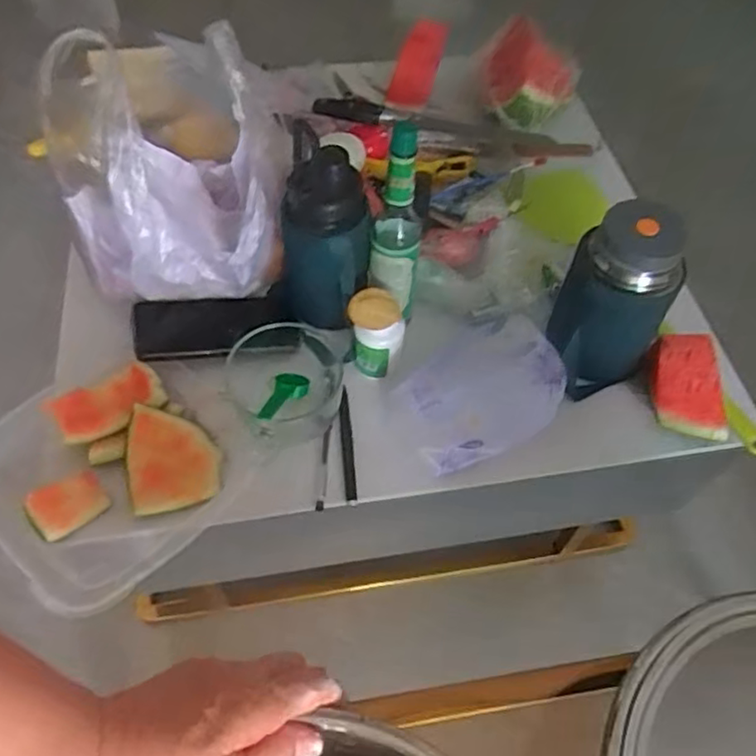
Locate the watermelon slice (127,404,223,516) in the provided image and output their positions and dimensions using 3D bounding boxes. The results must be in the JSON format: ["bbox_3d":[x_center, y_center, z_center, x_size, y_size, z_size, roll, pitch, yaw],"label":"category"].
[{"bbox_3d":[-0.183,0.074,0.590,0.082,0.020,0.091,3,72,-12],"label":"watermelon slice"}]

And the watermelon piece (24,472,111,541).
[{"bbox_3d":[-0.268,0.111,0.570,0.061,0.023,0.044,-26,60,-19],"label":"watermelon piece"}]

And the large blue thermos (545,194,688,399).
[{"bbox_3d":[0.215,-0.060,0.616,0.100,0.183,0.081,30,59,17],"label":"large blue thermos"}]

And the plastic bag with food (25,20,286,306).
[{"bbox_3d":[-0.201,-0.213,0.654,0.198,0.233,0.182,-4,55,-5],"label":"plastic bag with food"}]

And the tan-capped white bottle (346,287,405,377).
[{"bbox_3d":[-0.002,-0.041,0.642,0.053,0.085,0.047,0,55,-2],"label":"tan-capped white bottle"}]

